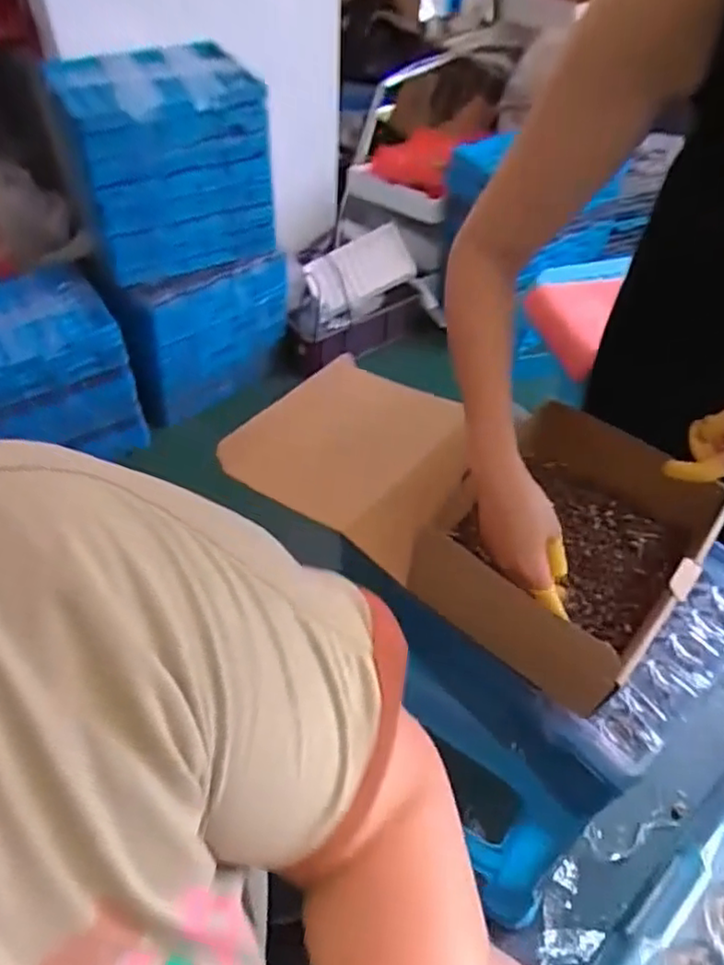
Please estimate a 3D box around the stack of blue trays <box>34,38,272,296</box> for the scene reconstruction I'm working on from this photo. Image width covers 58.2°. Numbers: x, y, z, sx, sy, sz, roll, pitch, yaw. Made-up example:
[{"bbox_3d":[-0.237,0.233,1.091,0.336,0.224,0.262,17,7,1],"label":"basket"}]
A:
[{"bbox_3d":[-0.445,-0.749,1.513,0.423,0.334,0.398,-16,53,-17],"label":"stack of blue trays"}]

